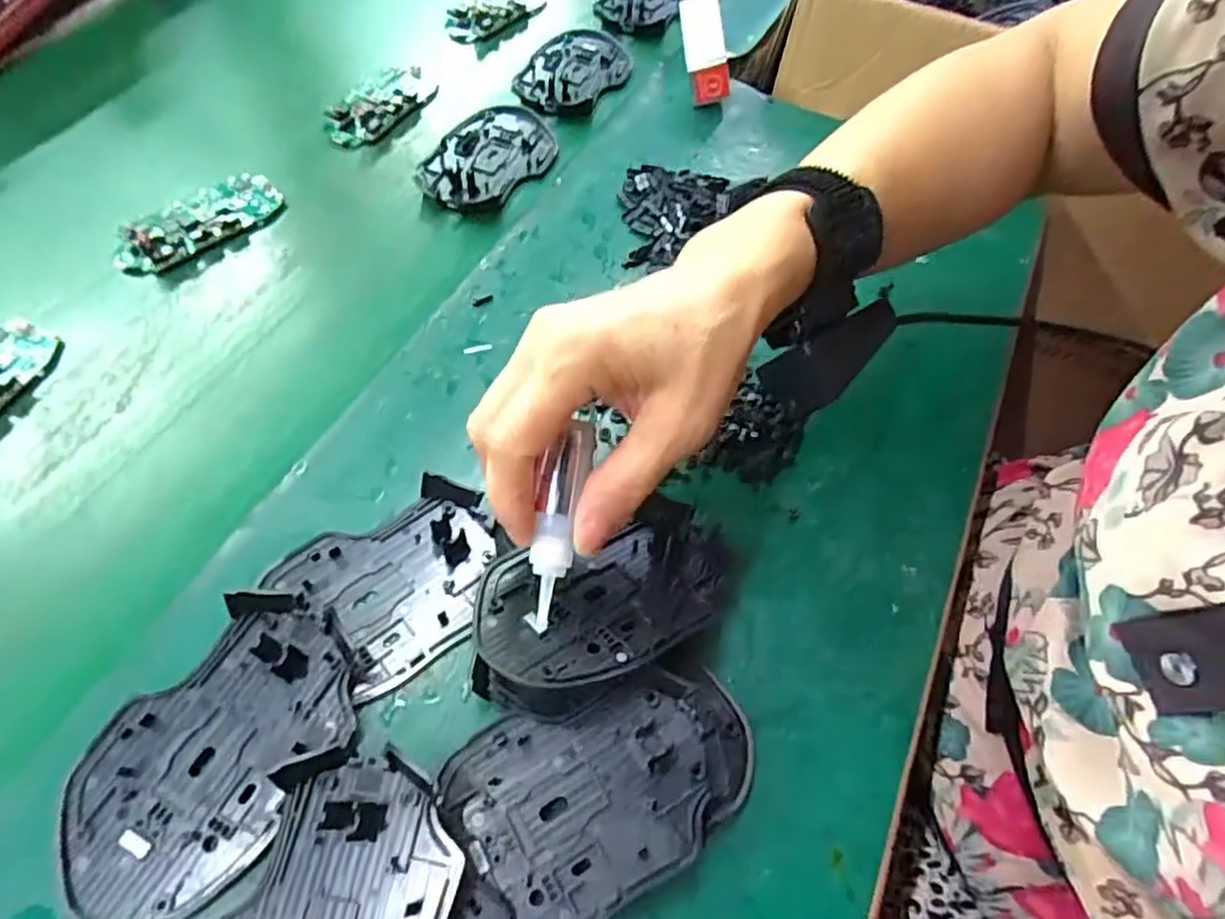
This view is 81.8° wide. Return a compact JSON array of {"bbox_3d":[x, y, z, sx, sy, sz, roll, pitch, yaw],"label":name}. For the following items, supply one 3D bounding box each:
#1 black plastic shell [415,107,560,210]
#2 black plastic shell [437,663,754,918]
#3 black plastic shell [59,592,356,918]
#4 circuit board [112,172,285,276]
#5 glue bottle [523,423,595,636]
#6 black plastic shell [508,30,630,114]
[{"bbox_3d":[-0.083,-0.206,0.479,0.075,0.010,0.114,24,61,9],"label":"black plastic shell"},{"bbox_3d":[0.000,0.116,0.260,0.111,0.012,0.070,-24,65,-17],"label":"black plastic shell"},{"bbox_3d":[-0.144,0.104,0.255,0.070,0.016,0.110,34,63,14],"label":"black plastic shell"},{"bbox_3d":[-0.247,-0.141,0.424,0.044,0.011,0.098,39,65,16],"label":"circuit board"},{"bbox_3d":[-0.021,0.025,0.268,0.016,0.013,0.079,12,94,4],"label":"glue bottle"},{"bbox_3d":[-0.029,-0.300,0.547,0.073,0.010,0.120,29,62,11],"label":"black plastic shell"}]

